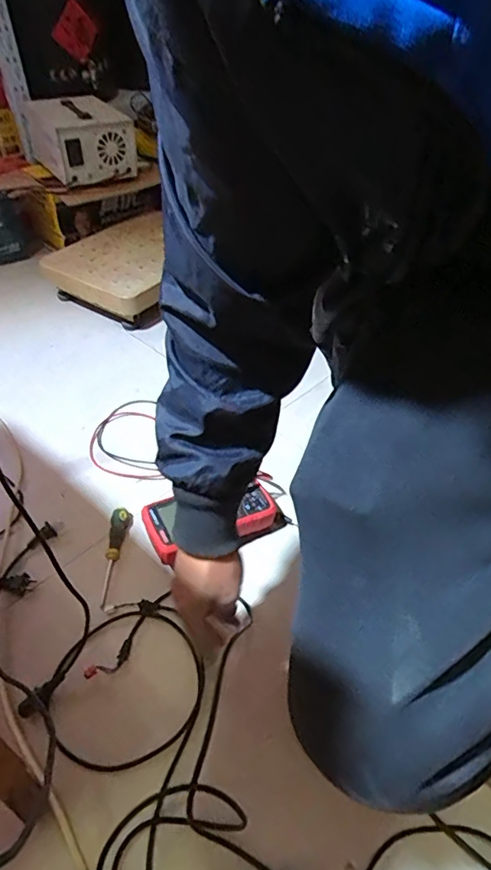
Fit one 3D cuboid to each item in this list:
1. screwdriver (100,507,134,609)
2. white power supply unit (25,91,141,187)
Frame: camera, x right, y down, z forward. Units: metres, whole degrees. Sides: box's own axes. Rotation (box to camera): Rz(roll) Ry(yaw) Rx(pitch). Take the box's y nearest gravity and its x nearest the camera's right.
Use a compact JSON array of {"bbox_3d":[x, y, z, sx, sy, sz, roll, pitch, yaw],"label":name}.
[{"bbox_3d":[-0.187,0.170,0.711,0.028,0.023,0.160,-2,46,-2],"label":"screwdriver"},{"bbox_3d":[-0.436,-0.805,1.315,0.219,0.151,0.342,-22,50,-20],"label":"white power supply unit"}]

